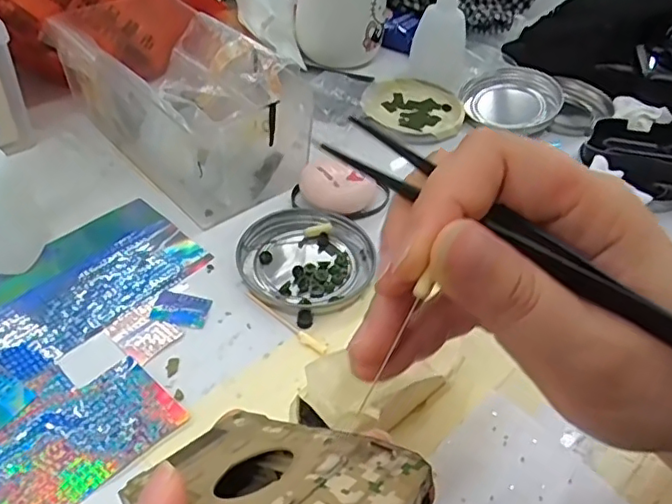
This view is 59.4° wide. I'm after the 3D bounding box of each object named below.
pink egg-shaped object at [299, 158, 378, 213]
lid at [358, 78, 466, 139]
[{"bbox_3d":[0.001,-0.042,0.378,0.048,0.025,0.031,9,46,3],"label":"pink egg-shaped object"},{"bbox_3d":[0.061,-0.111,0.468,0.078,0.014,0.075,18,47,11],"label":"lid"}]

